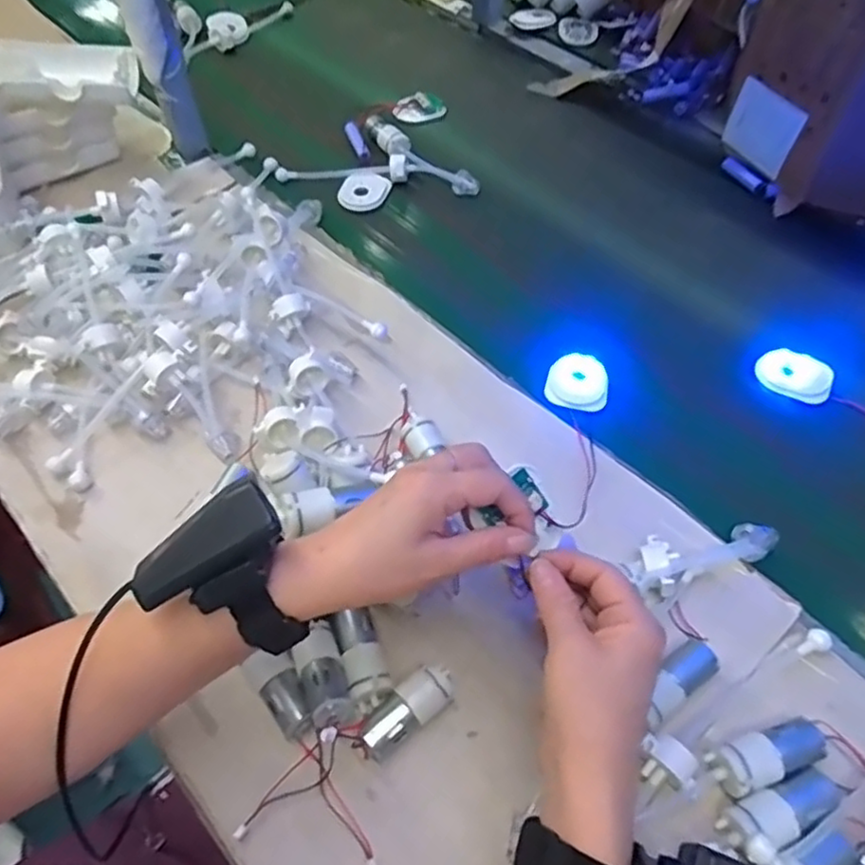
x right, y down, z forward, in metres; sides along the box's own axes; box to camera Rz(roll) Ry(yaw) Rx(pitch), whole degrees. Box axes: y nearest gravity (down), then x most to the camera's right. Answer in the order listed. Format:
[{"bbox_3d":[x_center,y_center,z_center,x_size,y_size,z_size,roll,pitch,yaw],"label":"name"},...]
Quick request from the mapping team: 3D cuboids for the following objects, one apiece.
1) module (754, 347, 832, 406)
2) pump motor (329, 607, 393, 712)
[{"bbox_3d":[0.298,-0.047,0.555,0.044,0.014,0.058,-34,63,-20],"label":"module"},{"bbox_3d":[-0.043,0.139,0.413,0.025,0.028,0.057,-17,58,-10],"label":"pump motor"}]

